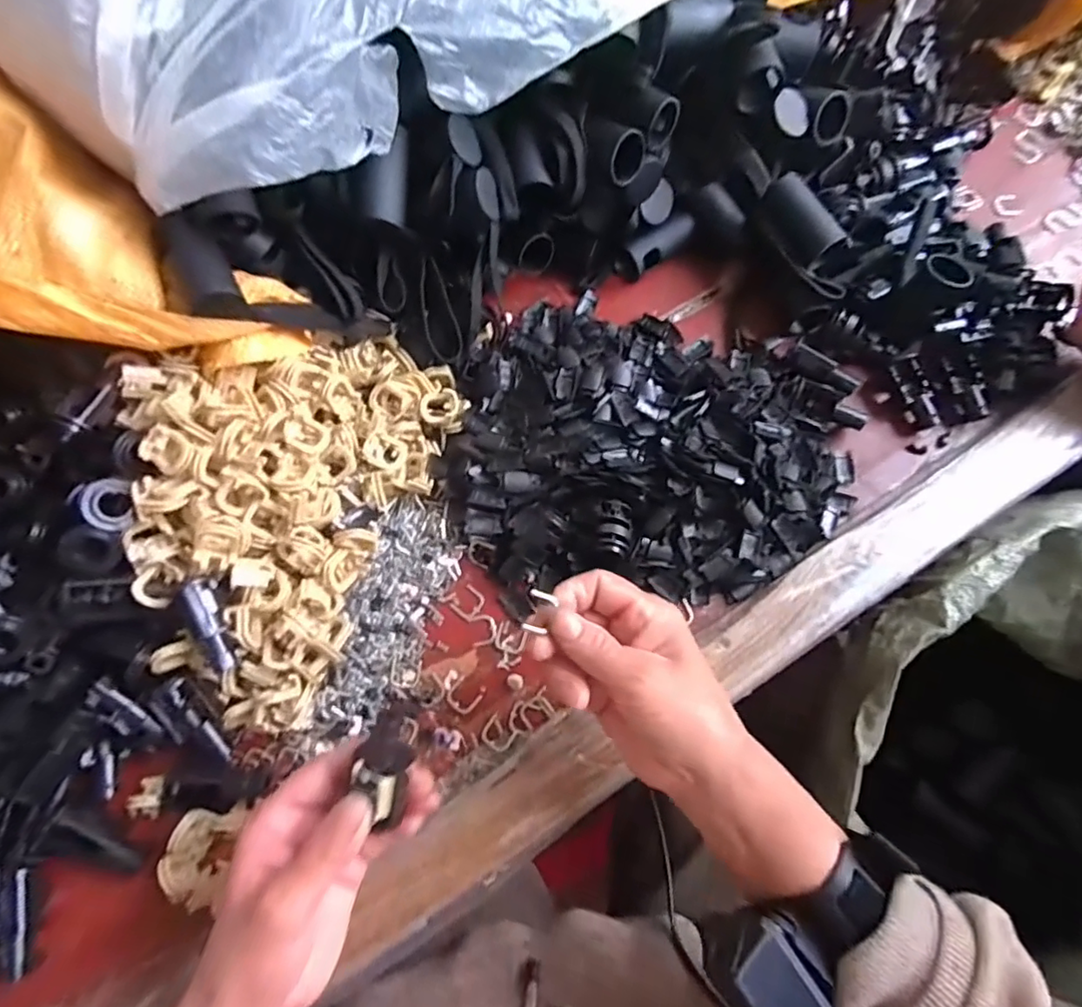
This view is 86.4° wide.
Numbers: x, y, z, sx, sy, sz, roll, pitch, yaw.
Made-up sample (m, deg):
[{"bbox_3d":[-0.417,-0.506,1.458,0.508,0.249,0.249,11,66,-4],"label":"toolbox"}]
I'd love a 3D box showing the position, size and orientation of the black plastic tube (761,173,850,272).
[{"bbox_3d":[0.179,-0.198,0.403,0.025,0.026,0.062,-31,75,-9],"label":"black plastic tube"}]

